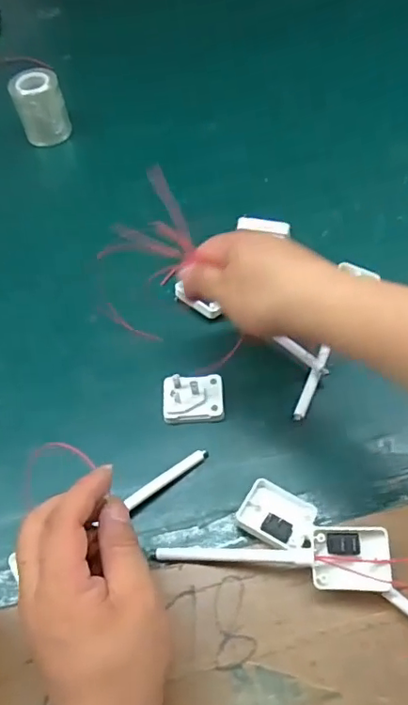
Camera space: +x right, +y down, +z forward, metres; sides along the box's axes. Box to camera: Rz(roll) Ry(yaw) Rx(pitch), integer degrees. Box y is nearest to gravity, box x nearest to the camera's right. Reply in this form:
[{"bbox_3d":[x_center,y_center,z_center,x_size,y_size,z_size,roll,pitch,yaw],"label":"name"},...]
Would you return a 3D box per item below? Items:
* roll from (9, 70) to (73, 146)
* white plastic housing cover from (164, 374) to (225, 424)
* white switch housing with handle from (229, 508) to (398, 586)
[{"bbox_3d":[-0.188,-0.283,0.622,0.053,0.062,0.053,-2,58,3],"label":"roll"},{"bbox_3d":[-0.009,0.036,0.432,0.048,0.019,0.037,-5,58,0],"label":"white plastic housing cover"},{"bbox_3d":[0.043,0.135,0.354,0.150,0.016,0.036,-6,57,14],"label":"white switch housing with handle"}]

